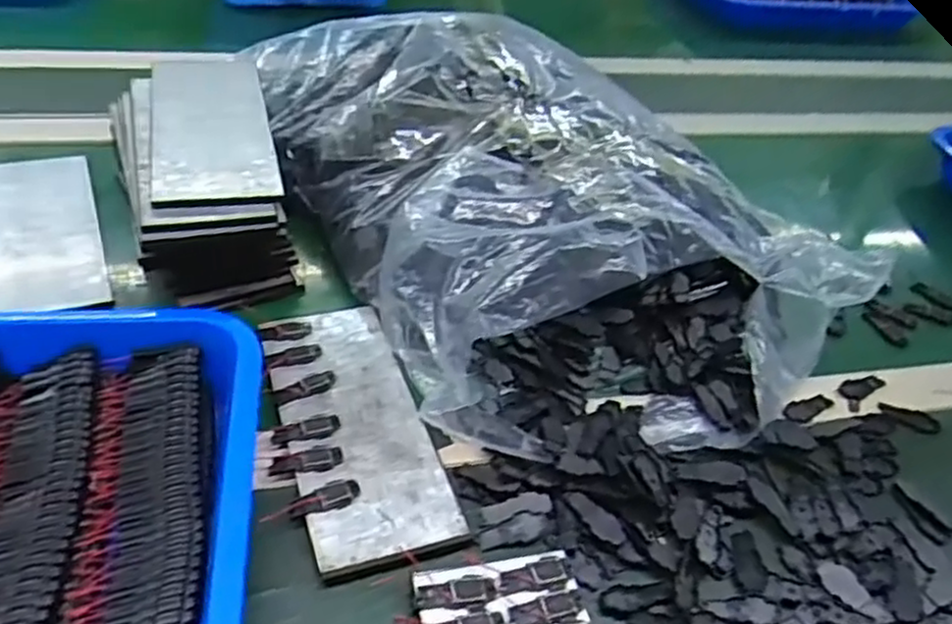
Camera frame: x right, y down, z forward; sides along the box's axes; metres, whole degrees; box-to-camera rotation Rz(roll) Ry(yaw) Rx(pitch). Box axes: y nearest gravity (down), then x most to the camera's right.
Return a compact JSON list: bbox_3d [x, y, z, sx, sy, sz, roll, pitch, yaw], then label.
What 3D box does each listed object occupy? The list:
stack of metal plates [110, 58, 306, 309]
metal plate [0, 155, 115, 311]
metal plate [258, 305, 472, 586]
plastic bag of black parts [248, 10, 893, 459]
[{"bbox_3d":[-0.196,-0.097,0.564,0.096,0.094,0.214,-9,42,-19],"label":"stack of metal plates"},{"bbox_3d":[-0.321,-0.061,0.567,0.078,0.008,0.195,-13,46,-23],"label":"metal plate"},{"bbox_3d":[-0.073,0.064,0.454,0.079,0.011,0.201,-10,45,-20],"label":"metal plate"},{"bbox_3d":[0.047,-0.095,0.585,0.314,0.107,0.454,-16,47,-25],"label":"plastic bag of black parts"}]

